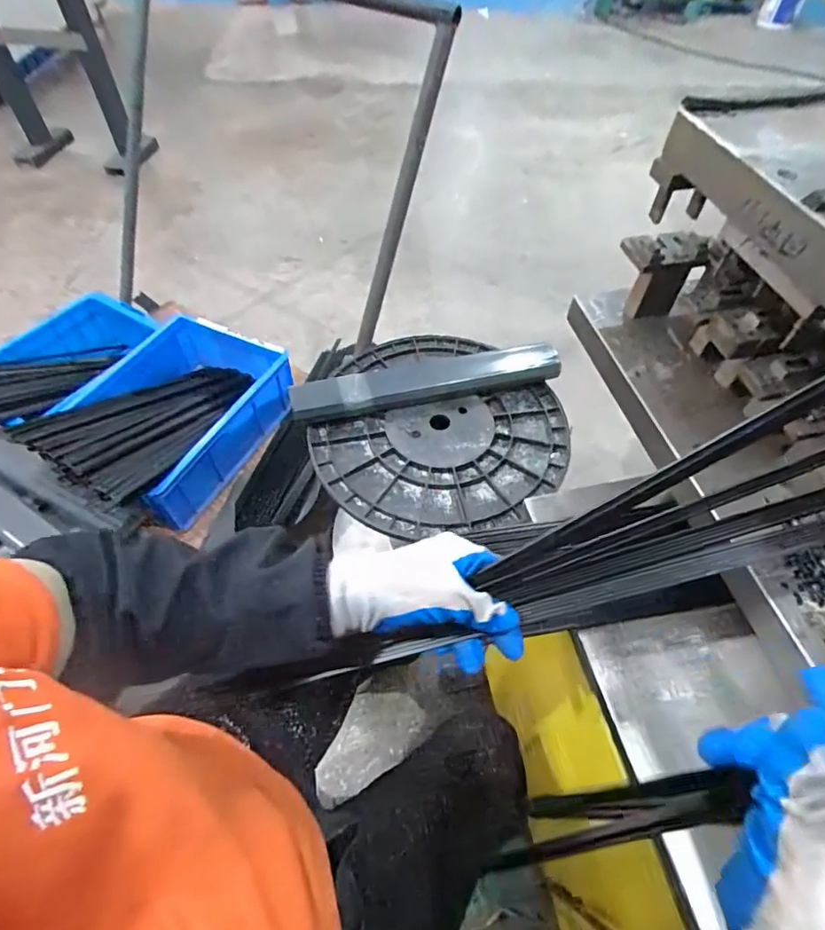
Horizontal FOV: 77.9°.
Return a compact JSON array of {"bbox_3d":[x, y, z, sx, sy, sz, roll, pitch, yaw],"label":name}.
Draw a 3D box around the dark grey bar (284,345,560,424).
[{"bbox_3d":[0.028,-0.161,0.989,0.518,0.052,0.094,-11,55,-9],"label":"dark grey bar"}]

